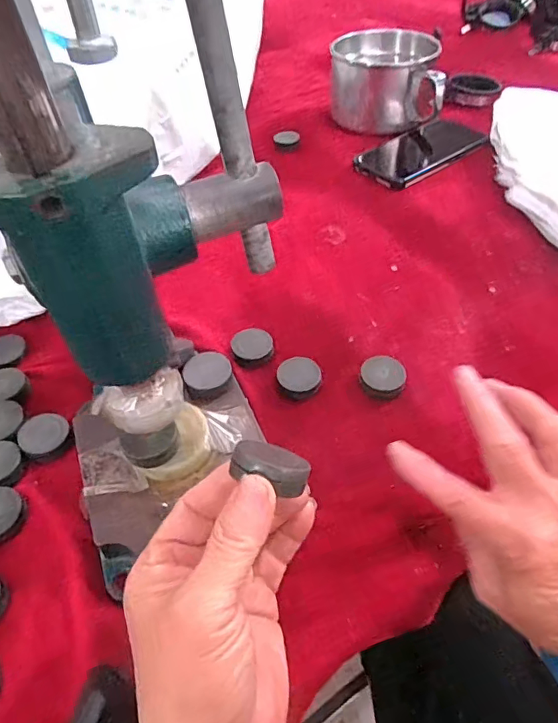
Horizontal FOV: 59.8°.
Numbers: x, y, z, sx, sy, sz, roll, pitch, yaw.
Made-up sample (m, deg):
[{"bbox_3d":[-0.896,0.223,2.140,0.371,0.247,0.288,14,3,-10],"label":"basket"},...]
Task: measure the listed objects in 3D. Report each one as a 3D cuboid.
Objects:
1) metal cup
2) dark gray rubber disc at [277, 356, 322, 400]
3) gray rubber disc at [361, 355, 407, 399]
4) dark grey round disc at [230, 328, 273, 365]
[{"bbox_3d":[0.145,-0.361,0.633,0.146,0.095,0.094,16,51,17],"label":"metal cup"},{"bbox_3d":[0.016,0.011,0.362,0.030,0.013,0.029,-1,48,2],"label":"dark gray rubber disc"},{"bbox_3d":[0.078,0.011,0.361,0.033,0.012,0.031,-1,48,2],"label":"gray rubber disc"},{"bbox_3d":[-0.021,-0.011,0.386,0.032,0.011,0.032,-1,48,2],"label":"dark grey round disc"}]

